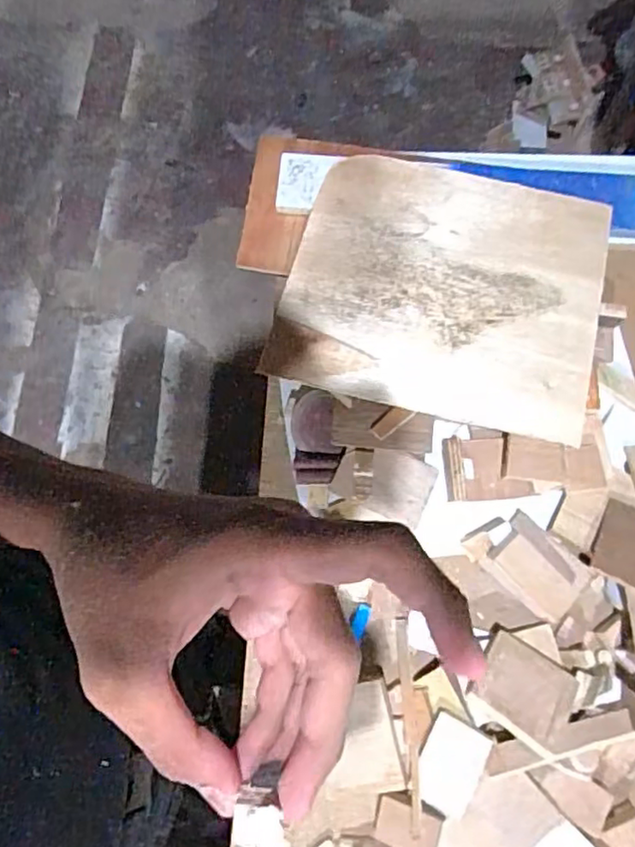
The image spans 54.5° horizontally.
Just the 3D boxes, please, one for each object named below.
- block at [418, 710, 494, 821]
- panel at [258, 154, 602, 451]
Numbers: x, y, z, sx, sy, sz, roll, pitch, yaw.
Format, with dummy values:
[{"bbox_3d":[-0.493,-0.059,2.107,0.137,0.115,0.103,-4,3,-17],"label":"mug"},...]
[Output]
[{"bbox_3d":[0.125,0.325,0.586,0.054,0.006,0.080,22,81,31],"label":"block"},{"bbox_3d":[0.147,-0.164,0.713,0.343,0.013,0.326,14,71,6],"label":"panel"}]

